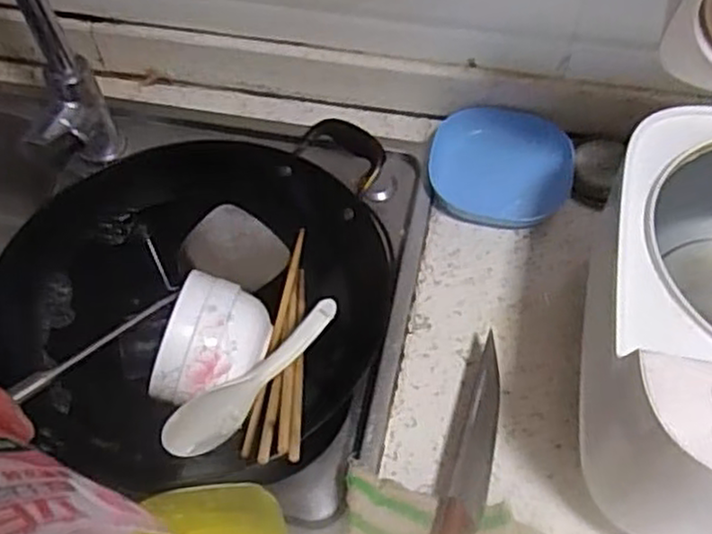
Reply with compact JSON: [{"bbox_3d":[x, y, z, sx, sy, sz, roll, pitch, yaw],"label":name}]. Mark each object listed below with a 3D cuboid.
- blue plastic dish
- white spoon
[{"bbox_3d":[0.137,-0.096,0.682,0.131,0.026,0.120,-1,58,1],"label":"blue plastic dish"},{"bbox_3d":[-0.082,0.092,0.583,0.173,0.050,0.025,-41,64,0],"label":"white spoon"}]

